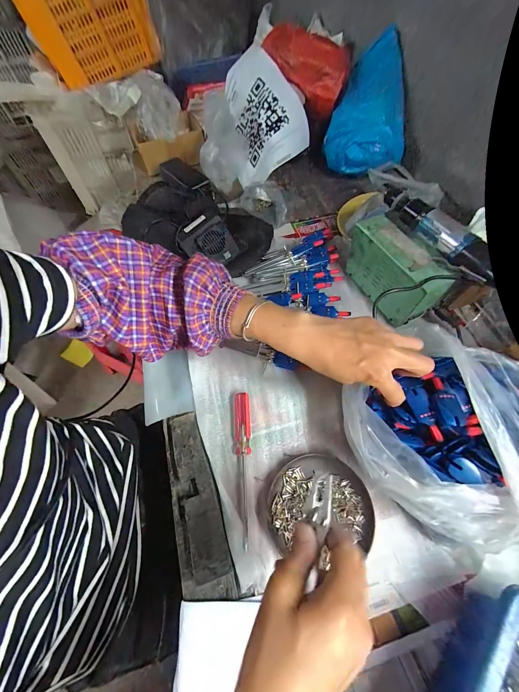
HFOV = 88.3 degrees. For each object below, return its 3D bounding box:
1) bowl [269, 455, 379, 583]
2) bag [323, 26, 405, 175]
[{"bbox_3d":[0.068,0.186,0.311,0.117,0.016,0.106,-17,62,-9],"label":"bowl"},{"bbox_3d":[0.245,-0.522,0.592,0.169,0.161,0.216,10,61,6],"label":"bag"}]

